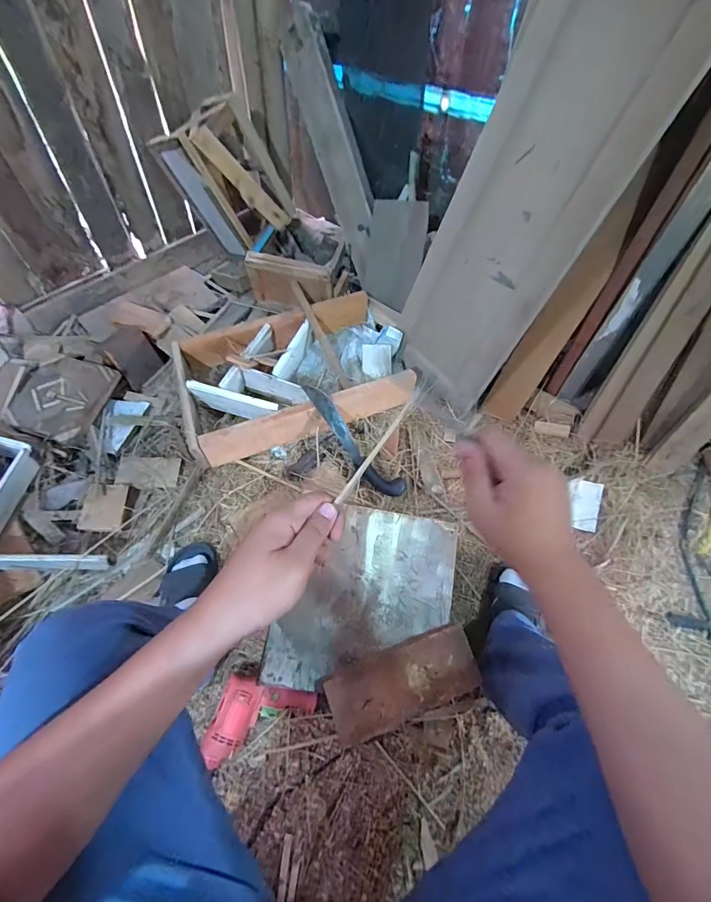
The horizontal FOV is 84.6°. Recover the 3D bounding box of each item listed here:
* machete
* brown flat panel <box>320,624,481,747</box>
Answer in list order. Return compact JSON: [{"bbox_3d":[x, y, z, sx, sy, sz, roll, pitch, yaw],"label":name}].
[{"bbox_3d":[-0.007,-0.023,0.989,0.067,0.032,0.353,-40,92,-21],"label":"machete"},{"bbox_3d":[0.078,0.372,0.632,0.243,0.031,0.105,-17,62,-10],"label":"brown flat panel"}]

